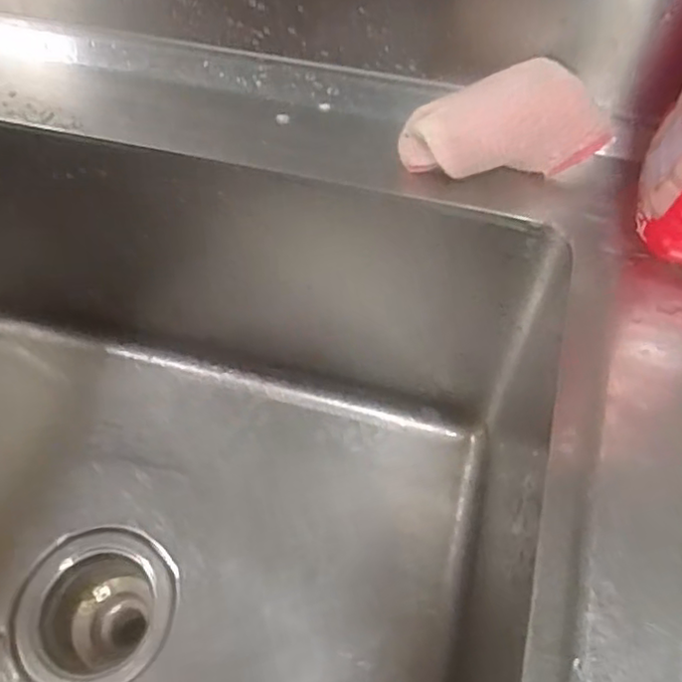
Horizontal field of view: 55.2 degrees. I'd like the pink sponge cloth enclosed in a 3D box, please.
[{"bbox_3d":[0.079,-0.105,0.321,0.096,0.042,0.036,-8,58,-4],"label":"pink sponge cloth"}]

